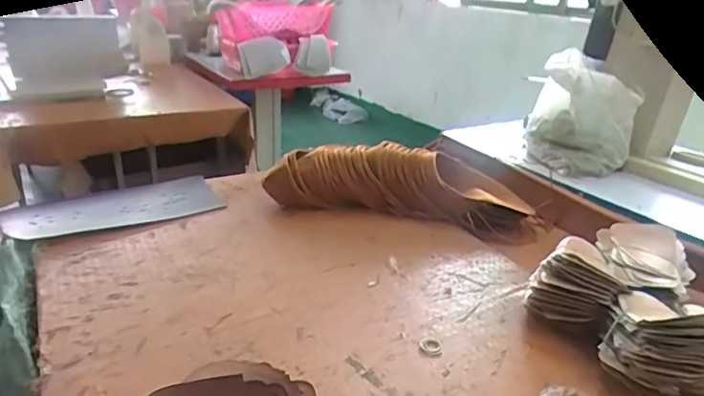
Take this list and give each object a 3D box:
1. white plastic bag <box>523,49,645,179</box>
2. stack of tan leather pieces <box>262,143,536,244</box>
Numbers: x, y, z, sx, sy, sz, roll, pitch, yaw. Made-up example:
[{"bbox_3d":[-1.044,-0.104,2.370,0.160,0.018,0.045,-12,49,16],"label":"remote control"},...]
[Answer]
[{"bbox_3d":[0.492,-0.179,1.153,0.205,0.214,0.213,9,24,13],"label":"white plastic bag"},{"bbox_3d":[0.104,-0.032,1.044,0.508,0.109,0.149,7,24,9],"label":"stack of tan leather pieces"}]

